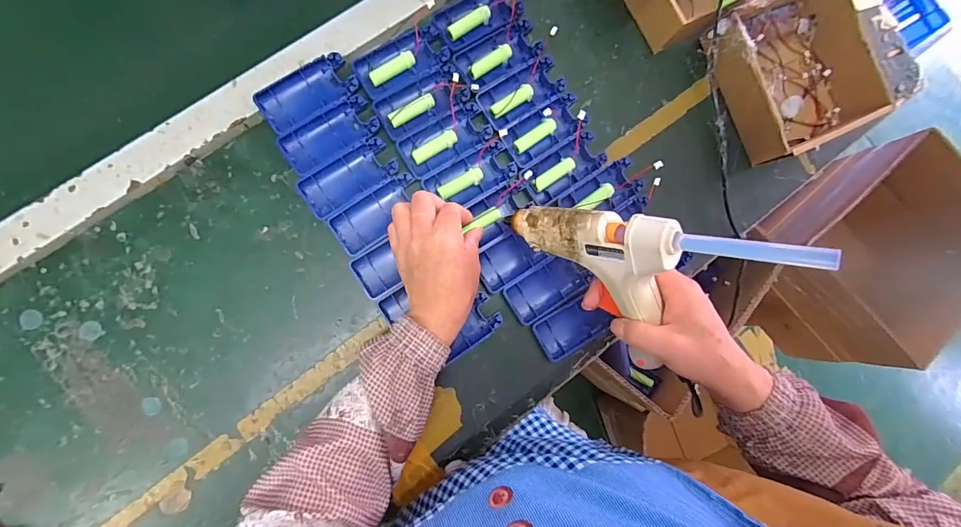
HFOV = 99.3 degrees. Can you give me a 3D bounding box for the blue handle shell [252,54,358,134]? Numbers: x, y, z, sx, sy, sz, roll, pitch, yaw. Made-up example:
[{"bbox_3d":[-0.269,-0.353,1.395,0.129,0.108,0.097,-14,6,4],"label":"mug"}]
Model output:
[{"bbox_3d":[-0.169,-0.167,0.402,0.093,0.012,0.048,-32,90,-8],"label":"blue handle shell"}]

